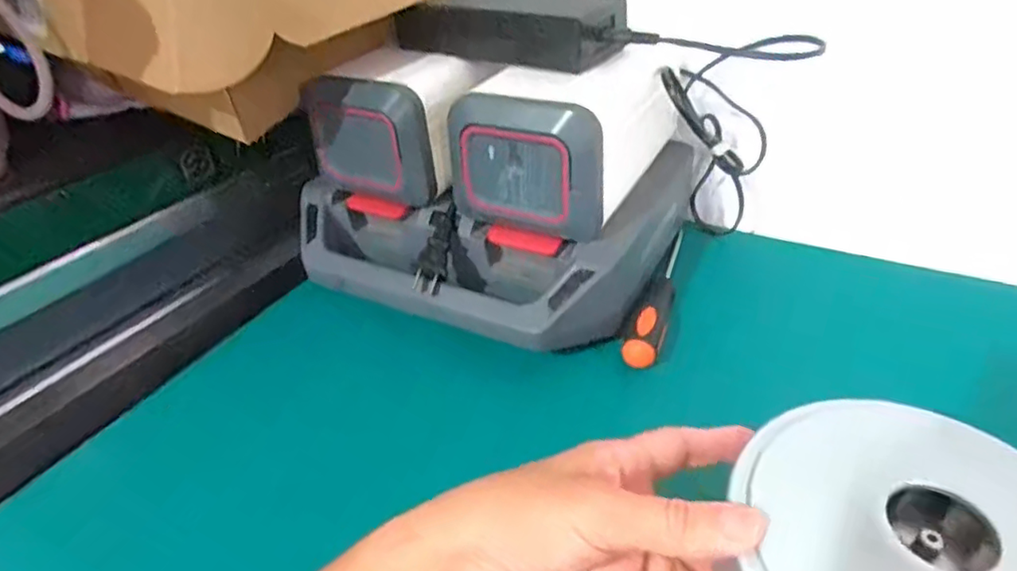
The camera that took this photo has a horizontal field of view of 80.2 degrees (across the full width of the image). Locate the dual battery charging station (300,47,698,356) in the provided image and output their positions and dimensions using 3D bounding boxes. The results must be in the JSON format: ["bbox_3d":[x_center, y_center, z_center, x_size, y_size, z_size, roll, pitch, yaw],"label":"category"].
[{"bbox_3d":[-0.004,-0.091,0.487,0.257,0.168,0.236,18,41,29],"label":"dual battery charging station"}]

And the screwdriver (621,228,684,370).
[{"bbox_3d":[0.123,0.001,0.465,0.022,0.020,0.173,13,39,23],"label":"screwdriver"}]

